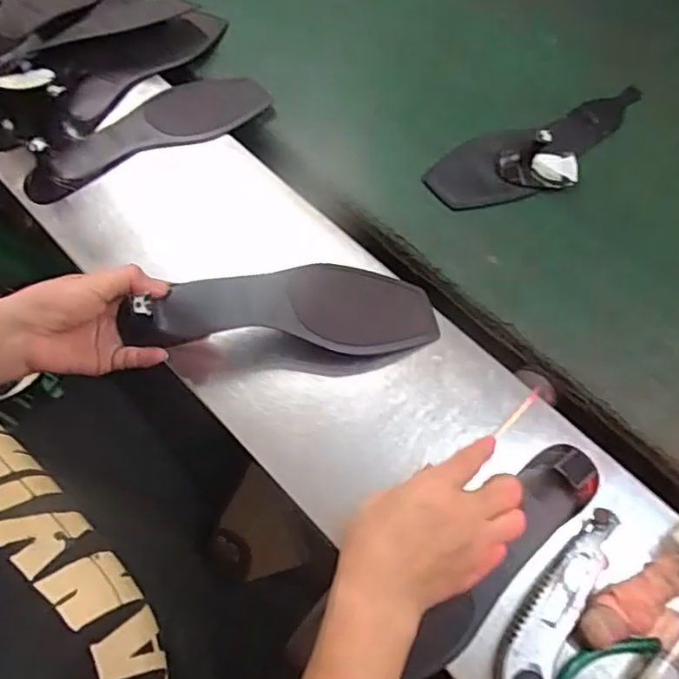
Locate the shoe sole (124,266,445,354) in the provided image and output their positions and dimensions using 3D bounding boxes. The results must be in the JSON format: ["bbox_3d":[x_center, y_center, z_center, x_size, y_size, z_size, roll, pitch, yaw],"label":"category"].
[{"bbox_3d":[-0.043,-0.025,0.501,0.248,0.025,0.078,0,63,-11],"label":"shoe sole"}]

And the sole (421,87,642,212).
[{"bbox_3d":[0.210,-0.197,0.597,0.255,0.044,0.090,-22,65,-10],"label":"sole"}]

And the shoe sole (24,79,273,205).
[{"bbox_3d":[-0.199,-0.218,0.631,0.254,0.020,0.087,-27,66,-12],"label":"shoe sole"}]

